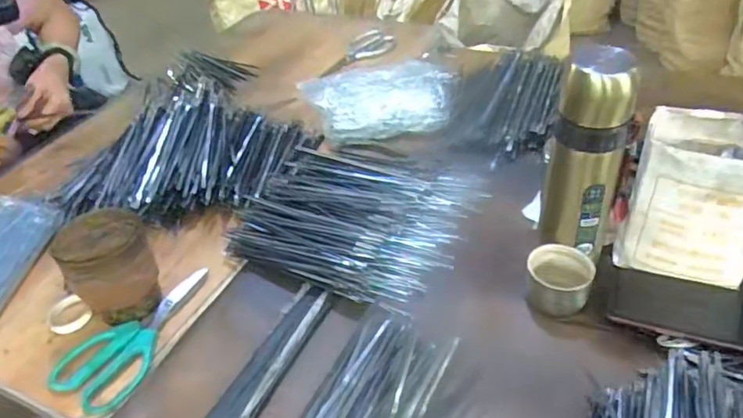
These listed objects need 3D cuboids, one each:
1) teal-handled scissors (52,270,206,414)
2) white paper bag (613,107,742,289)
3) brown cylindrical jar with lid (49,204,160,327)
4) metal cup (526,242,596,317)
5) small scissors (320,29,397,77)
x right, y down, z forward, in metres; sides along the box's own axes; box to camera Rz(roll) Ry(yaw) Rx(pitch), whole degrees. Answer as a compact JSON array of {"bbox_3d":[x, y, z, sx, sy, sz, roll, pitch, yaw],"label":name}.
[{"bbox_3d":[-0.251,0.129,0.598,0.089,0.014,0.185,12,43,20],"label":"teal-handled scissors"},{"bbox_3d":[0.324,-0.012,0.547,0.118,0.140,0.098,20,46,27],"label":"white paper bag"},{"bbox_3d":[-0.277,0.063,0.598,0.085,0.104,0.088,-3,40,3],"label":"brown cylindrical jar with lid"},{"bbox_3d":[0.188,0.072,0.559,0.064,0.042,0.057,12,43,20],"label":"metal cup"},{"bbox_3d":[-0.035,-0.309,1.100,0.178,0.011,0.082,-31,61,-21],"label":"small scissors"}]

